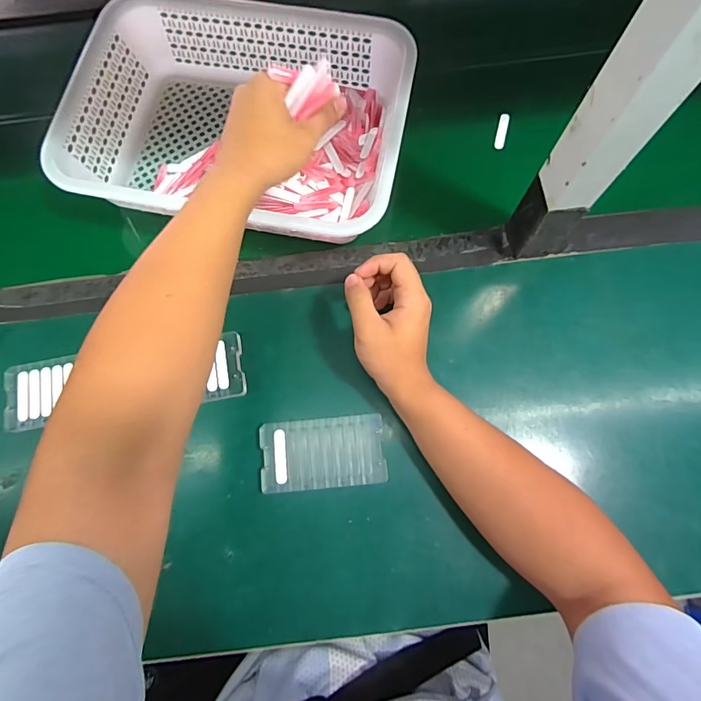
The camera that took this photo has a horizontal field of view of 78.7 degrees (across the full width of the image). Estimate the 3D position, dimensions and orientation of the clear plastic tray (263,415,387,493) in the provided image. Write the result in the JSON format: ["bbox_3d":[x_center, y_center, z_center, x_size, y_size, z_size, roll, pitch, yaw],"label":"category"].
[{"bbox_3d":[-0.027,0.102,0.426,0.120,0.013,0.066,-5,75,-1],"label":"clear plastic tray"}]

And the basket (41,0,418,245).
[{"bbox_3d":[-0.120,-0.256,0.482,0.353,0.083,0.250,10,75,3],"label":"basket"}]

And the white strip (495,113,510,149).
[{"bbox_3d":[0.188,-0.272,0.529,0.013,0.004,0.051,10,76,19],"label":"white strip"}]

